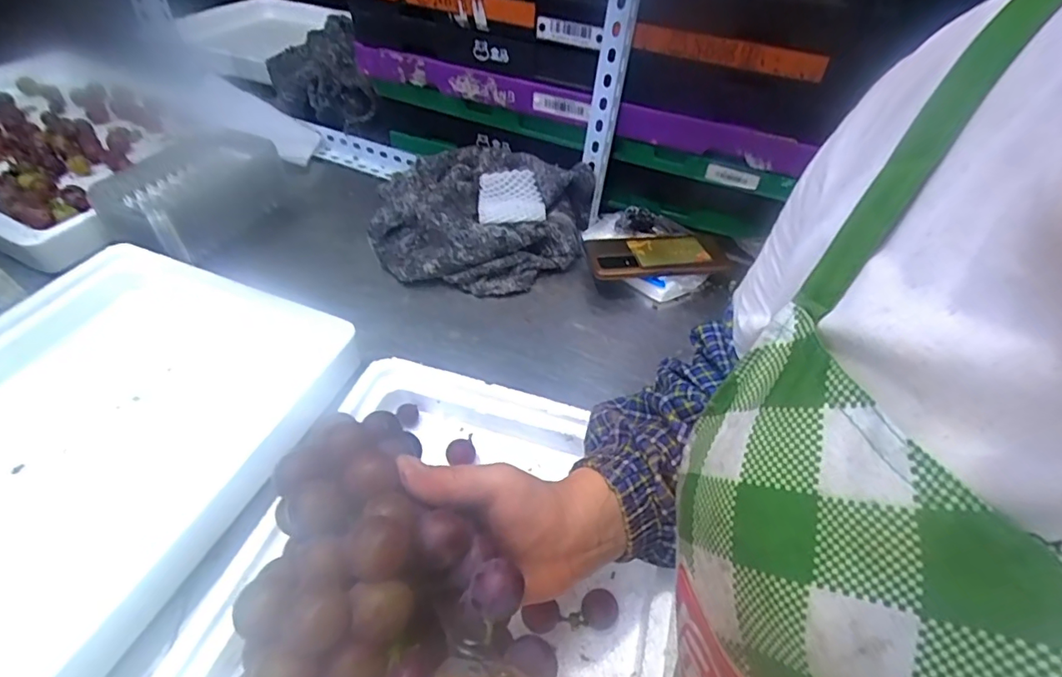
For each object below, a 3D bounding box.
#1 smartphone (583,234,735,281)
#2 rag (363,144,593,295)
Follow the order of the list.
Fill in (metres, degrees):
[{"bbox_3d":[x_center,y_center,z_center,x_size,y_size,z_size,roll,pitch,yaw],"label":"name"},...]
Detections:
[{"bbox_3d":[0.156,-0.100,0.635,0.179,0.015,0.078,-4,41,-7],"label":"smartphone"},{"bbox_3d":[-0.060,-0.155,0.660,0.255,0.094,0.209,11,48,7],"label":"rag"}]

